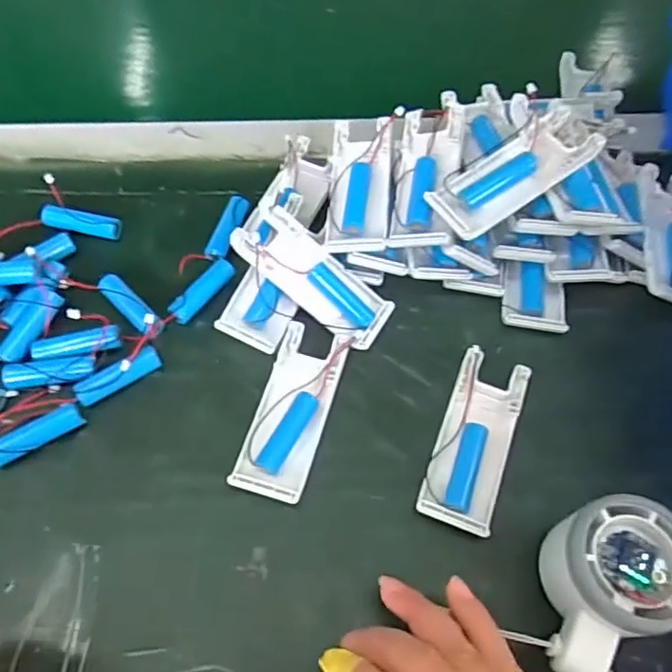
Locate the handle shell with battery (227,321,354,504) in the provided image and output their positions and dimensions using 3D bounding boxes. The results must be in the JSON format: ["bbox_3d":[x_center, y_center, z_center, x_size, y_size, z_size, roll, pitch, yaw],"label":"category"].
[{"bbox_3d":[-0.024,0.042,0.338,0.040,0.011,0.103,16,61,5],"label":"handle shell with battery"}]

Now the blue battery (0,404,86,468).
[{"bbox_3d":[-0.166,0.055,0.325,0.049,0.012,0.013,-28,67,-18],"label":"blue battery"}]

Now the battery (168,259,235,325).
[{"bbox_3d":[-0.086,-0.029,0.374,0.014,0.014,0.051,36,65,15],"label":"battery"}]

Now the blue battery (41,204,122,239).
[{"bbox_3d":[-0.170,-0.076,0.390,0.049,0.010,0.012,10,60,-16],"label":"blue battery"}]

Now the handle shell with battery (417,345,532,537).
[{"bbox_3d":[0.080,0.058,0.333,0.040,0.014,0.102,20,62,7],"label":"handle shell with battery"}]

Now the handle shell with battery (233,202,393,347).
[{"bbox_3d":[-0.014,-0.036,0.363,0.103,0.015,0.042,38,63,-10],"label":"handle shell with battery"}]

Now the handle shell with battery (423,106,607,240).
[{"bbox_3d":[0.106,-0.098,0.350,0.103,0.014,0.042,-35,68,-5],"label":"handle shell with battery"}]

